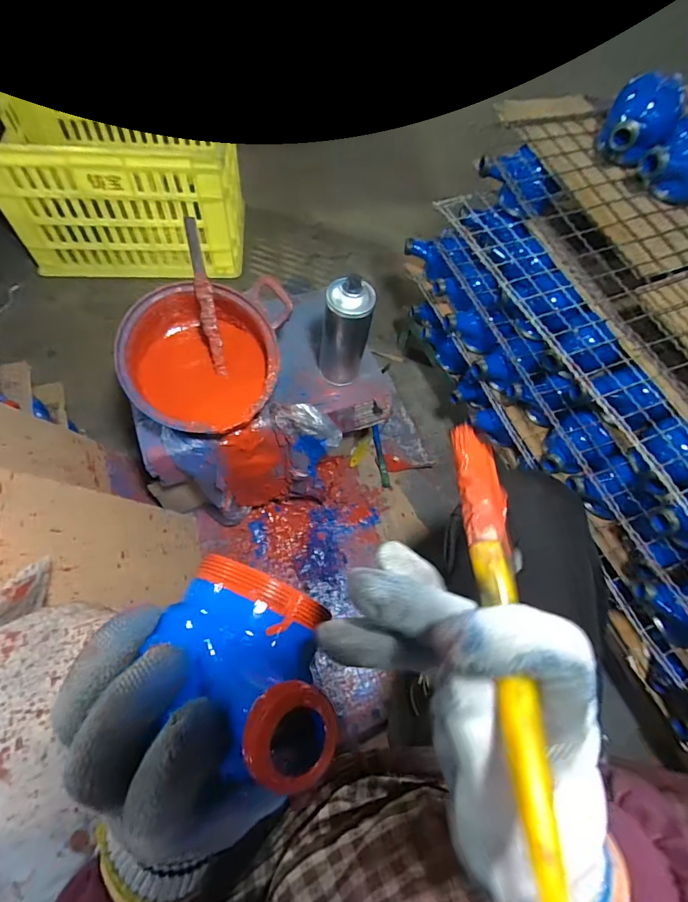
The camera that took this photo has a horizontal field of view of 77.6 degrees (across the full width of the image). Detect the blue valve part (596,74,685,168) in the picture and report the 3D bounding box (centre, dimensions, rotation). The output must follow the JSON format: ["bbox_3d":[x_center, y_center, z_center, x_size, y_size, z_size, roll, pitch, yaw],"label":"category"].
[{"bbox_3d":[0.386,-0.427,0.562,0.083,0.080,0.105,28,62,12],"label":"blue valve part"}]

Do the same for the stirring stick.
[{"bbox_3d":[-0.185,-0.200,0.573,0.021,0.198,0.015,-11,17,-11],"label":"stirring stick"}]

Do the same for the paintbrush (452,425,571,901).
[{"bbox_3d":[0.061,0.061,0.161,0.023,0.013,0.174,3,53,-2],"label":"paintbrush"}]

